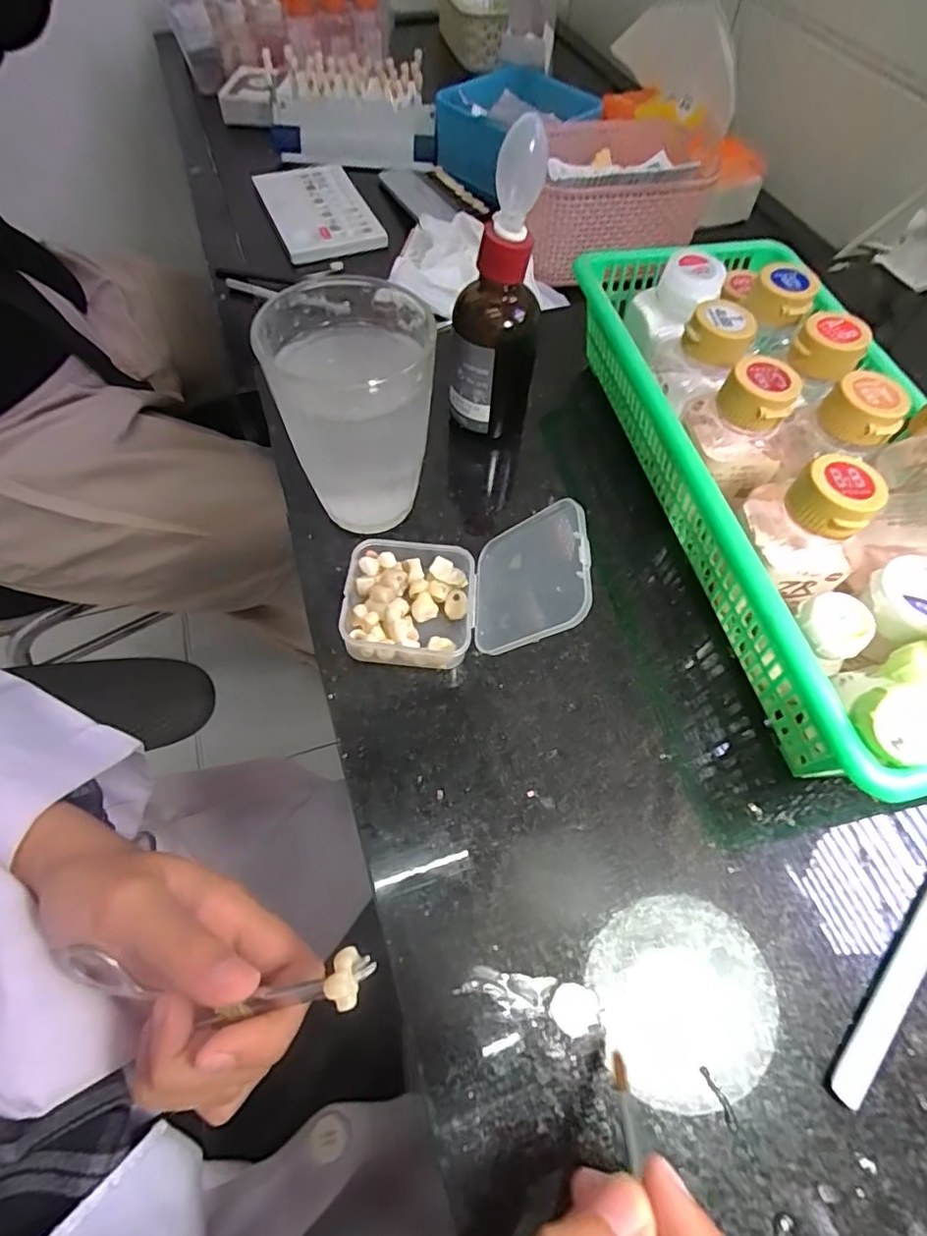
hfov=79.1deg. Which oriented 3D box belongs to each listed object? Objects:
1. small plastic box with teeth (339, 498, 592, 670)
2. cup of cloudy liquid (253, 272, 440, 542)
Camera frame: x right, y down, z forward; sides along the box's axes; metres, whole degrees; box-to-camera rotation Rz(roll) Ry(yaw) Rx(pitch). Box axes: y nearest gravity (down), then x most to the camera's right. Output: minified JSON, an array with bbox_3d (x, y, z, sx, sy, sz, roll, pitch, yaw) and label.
[{"bbox_3d":[-0.003,-0.015,0.232,0.094,0.057,0.055,6,60,0],"label":"small plastic box with teeth"},{"bbox_3d":[-0.046,-0.087,0.243,0.062,0.087,0.067,2,60,-3],"label":"cup of cloudy liquid"}]

